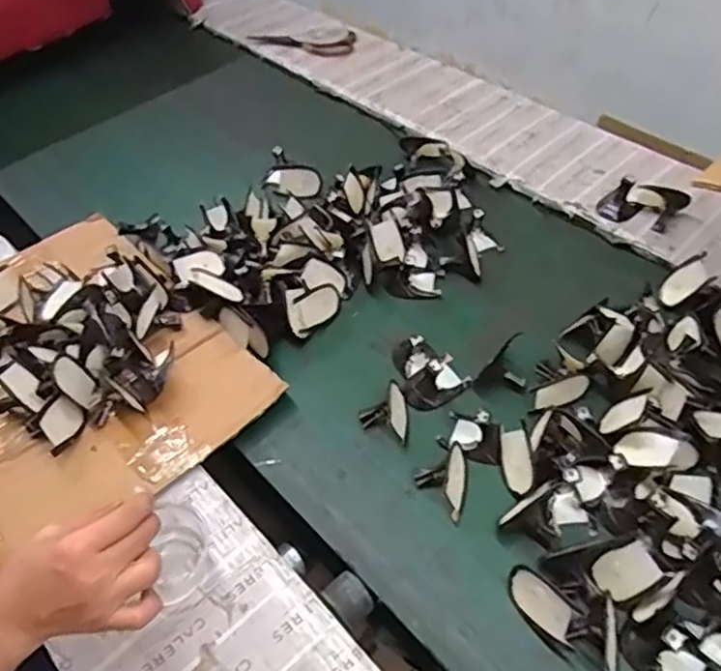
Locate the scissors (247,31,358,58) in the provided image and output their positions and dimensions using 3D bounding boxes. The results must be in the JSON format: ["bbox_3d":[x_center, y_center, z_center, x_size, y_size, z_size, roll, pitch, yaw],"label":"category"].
[{"bbox_3d":[-0.112,-0.562,1.258,0.210,0.018,0.095,-6,49,1],"label":"scissors"}]

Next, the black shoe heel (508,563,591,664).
[{"bbox_3d":[0.156,0.230,0.553,0.031,0.033,0.076,-32,53,-20],"label":"black shoe heel"}]

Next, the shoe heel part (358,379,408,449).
[{"bbox_3d":[0.024,0.082,0.695,0.051,0.033,0.063,-5,49,3],"label":"shoe heel part"}]

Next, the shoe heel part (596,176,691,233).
[{"bbox_3d":[0.374,-0.172,0.864,0.108,0.033,0.060,17,53,20],"label":"shoe heel part"}]

